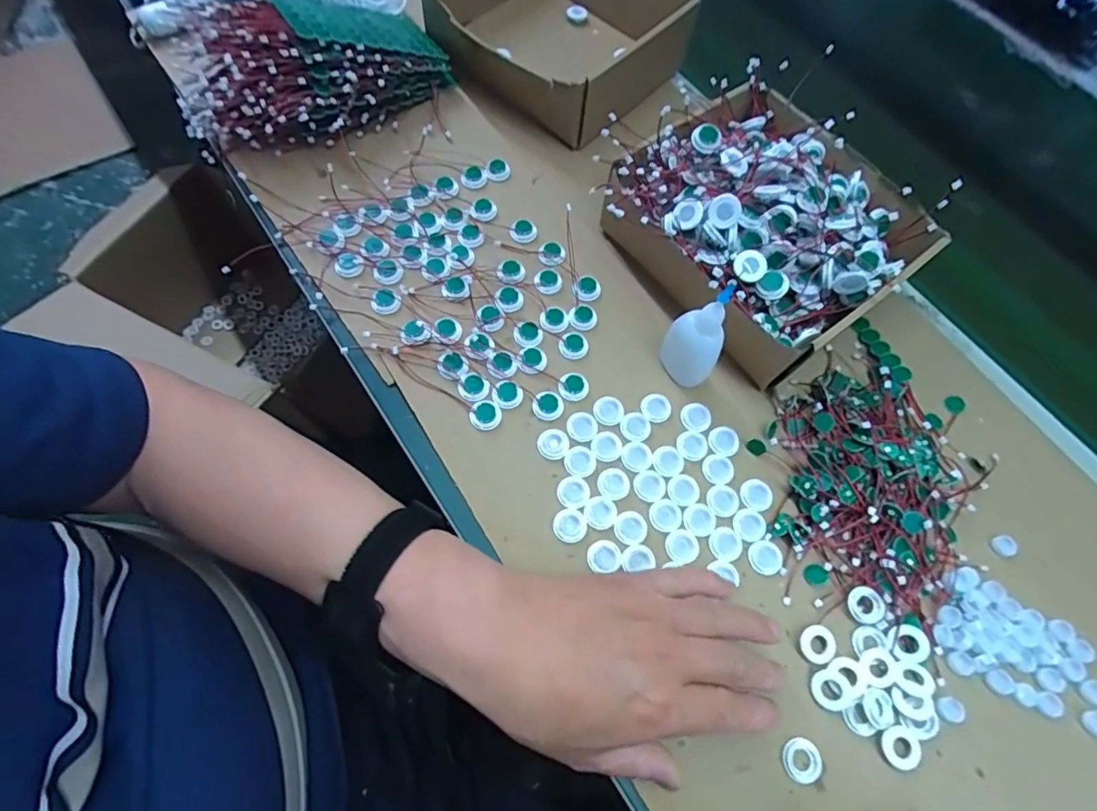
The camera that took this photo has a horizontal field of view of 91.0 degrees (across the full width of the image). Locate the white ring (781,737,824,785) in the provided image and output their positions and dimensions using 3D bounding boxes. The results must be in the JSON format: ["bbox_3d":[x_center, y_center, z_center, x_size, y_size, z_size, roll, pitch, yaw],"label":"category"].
[{"bbox_3d":[0.154,0.215,0.326,0.024,0.004,0.024,1,67,-2],"label":"white ring"}]

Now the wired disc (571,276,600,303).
[{"bbox_3d":[0.031,-0.097,0.444,0.024,0.004,0.020,-27,71,-13],"label":"wired disc"}]

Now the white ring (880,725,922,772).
[{"bbox_3d":[0.215,0.209,0.329,0.023,0.004,0.023,1,67,-2],"label":"white ring"}]

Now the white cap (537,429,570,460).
[{"bbox_3d":[0.004,0.028,0.394,0.022,0.004,0.022,1,67,-2],"label":"white cap"}]

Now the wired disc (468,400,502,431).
[{"bbox_3d":[-0.046,0.007,0.397,0.023,0.005,0.023,1,67,-2],"label":"wired disc"}]

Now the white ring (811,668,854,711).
[{"bbox_3d":[0.178,0.178,0.338,0.023,0.004,0.023,1,67,-2],"label":"white ring"}]

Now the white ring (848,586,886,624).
[{"bbox_3d":[0.212,0.133,0.359,0.022,0.004,0.023,1,67,-2],"label":"white ring"}]

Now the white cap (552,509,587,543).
[{"bbox_3d":[0.015,0.083,0.372,0.022,0.004,0.023,1,67,-2],"label":"white cap"}]

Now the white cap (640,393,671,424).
[{"bbox_3d":[0.082,0.002,0.411,0.024,0.004,0.022,1,67,-2],"label":"white cap"}]

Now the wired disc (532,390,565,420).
[{"bbox_3d":[0.000,0.000,0.403,0.022,0.004,0.023,1,67,-2],"label":"wired disc"}]

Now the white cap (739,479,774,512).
[{"bbox_3d":[0.150,0.064,0.388,0.024,0.004,0.022,1,67,-2],"label":"white cap"}]

